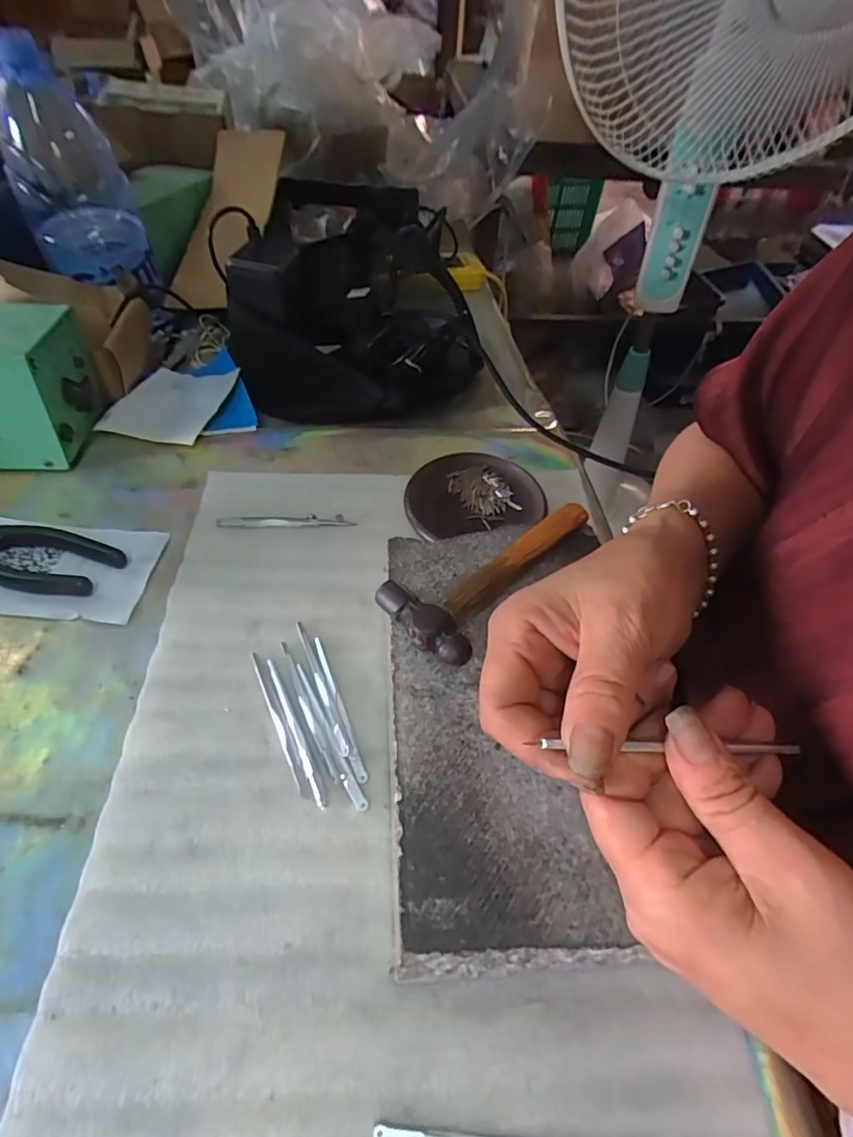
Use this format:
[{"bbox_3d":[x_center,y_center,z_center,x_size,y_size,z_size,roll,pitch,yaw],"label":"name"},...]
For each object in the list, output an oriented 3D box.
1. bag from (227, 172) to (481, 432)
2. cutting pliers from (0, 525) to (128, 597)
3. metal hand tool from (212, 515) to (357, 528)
[{"bbox_3d":[-0.082,-0.345,0.615,0.235,0.104,0.416,-3,51,-5],"label":"bag"},{"bbox_3d":[-0.308,-0.013,0.403,0.163,0.016,0.051,13,51,8],"label":"cutting pliers"},{"bbox_3d":[-0.112,-0.038,0.441,0.106,0.004,0.011,-2,51,-4],"label":"metal hand tool"}]

